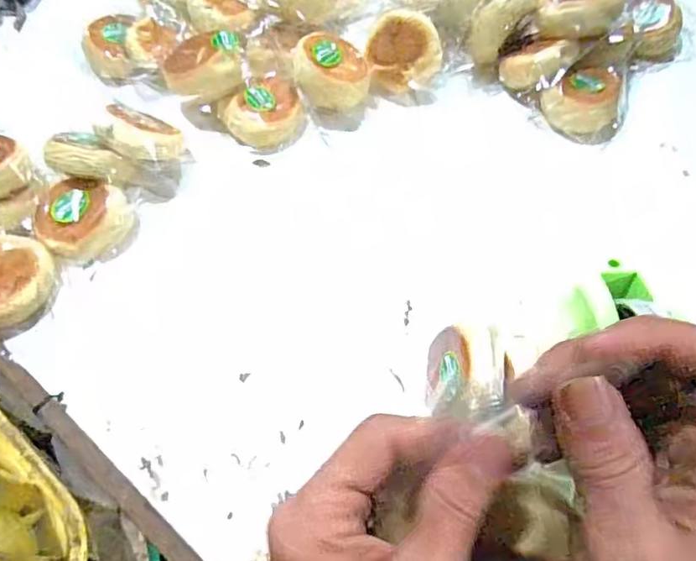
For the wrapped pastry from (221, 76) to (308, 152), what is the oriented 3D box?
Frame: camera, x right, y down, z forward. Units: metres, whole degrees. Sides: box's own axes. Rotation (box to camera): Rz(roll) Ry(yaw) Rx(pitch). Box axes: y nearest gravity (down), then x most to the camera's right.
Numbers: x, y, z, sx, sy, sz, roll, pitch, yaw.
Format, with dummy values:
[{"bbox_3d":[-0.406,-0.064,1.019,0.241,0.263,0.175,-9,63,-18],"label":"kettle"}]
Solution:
[{"bbox_3d":[-0.090,-0.186,0.622,0.082,0.039,0.070,-39,67,-20],"label":"wrapped pastry"}]

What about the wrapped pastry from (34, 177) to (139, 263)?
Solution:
[{"bbox_3d":[-0.259,-0.061,0.550,0.079,0.047,0.088,38,67,19],"label":"wrapped pastry"}]

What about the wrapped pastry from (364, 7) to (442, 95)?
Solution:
[{"bbox_3d":[0.066,-0.267,0.650,0.082,0.028,0.087,-7,103,12],"label":"wrapped pastry"}]

